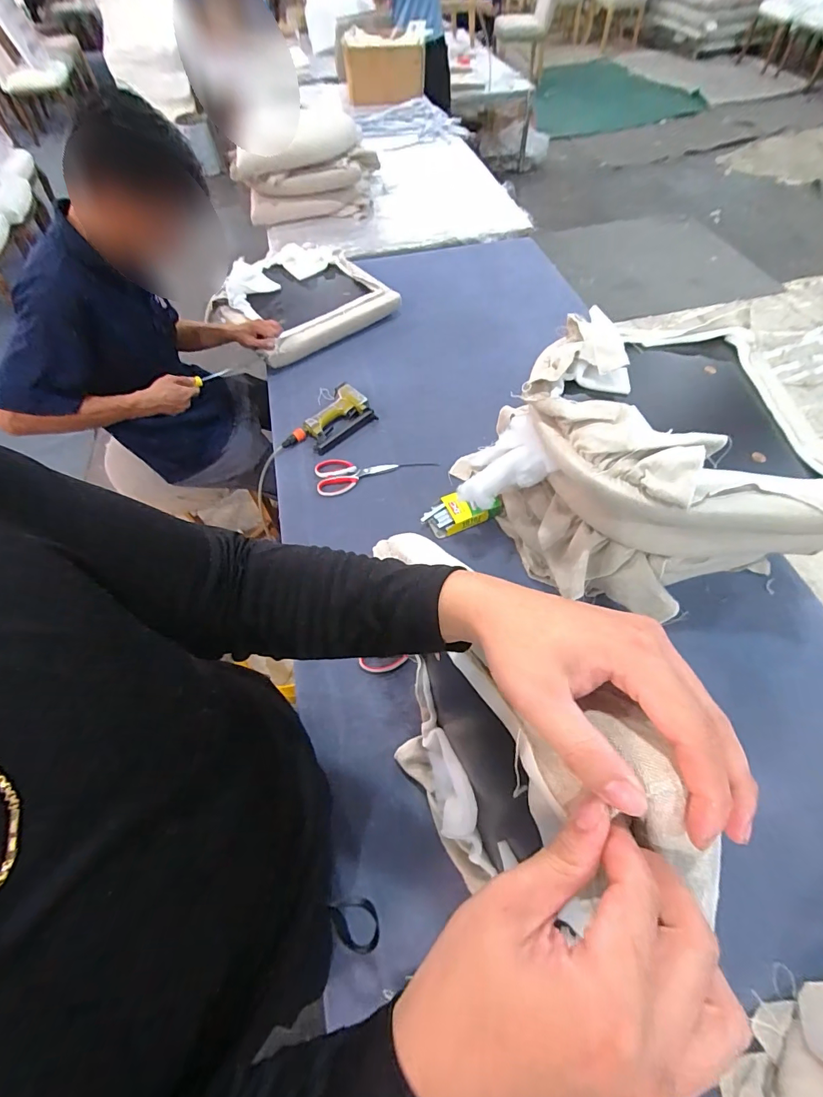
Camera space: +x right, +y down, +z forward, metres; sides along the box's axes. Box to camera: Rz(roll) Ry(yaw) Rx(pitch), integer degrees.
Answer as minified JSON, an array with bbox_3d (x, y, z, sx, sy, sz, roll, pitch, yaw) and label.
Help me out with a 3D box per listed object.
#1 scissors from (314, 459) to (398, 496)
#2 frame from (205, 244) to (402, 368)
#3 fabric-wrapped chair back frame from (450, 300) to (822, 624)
[{"bbox_3d":[-0.132,-0.173,1.039,0.186,0.015,0.096,-5,59,-1],"label":"scissors"},{"bbox_3d":[-0.353,-0.764,1.354,0.444,0.095,0.450,-36,64,-19],"label":"frame"},{"bbox_3d":[0.383,-0.151,0.812,0.552,0.310,0.471,-2,59,0],"label":"fabric-wrapped chair back frame"}]

